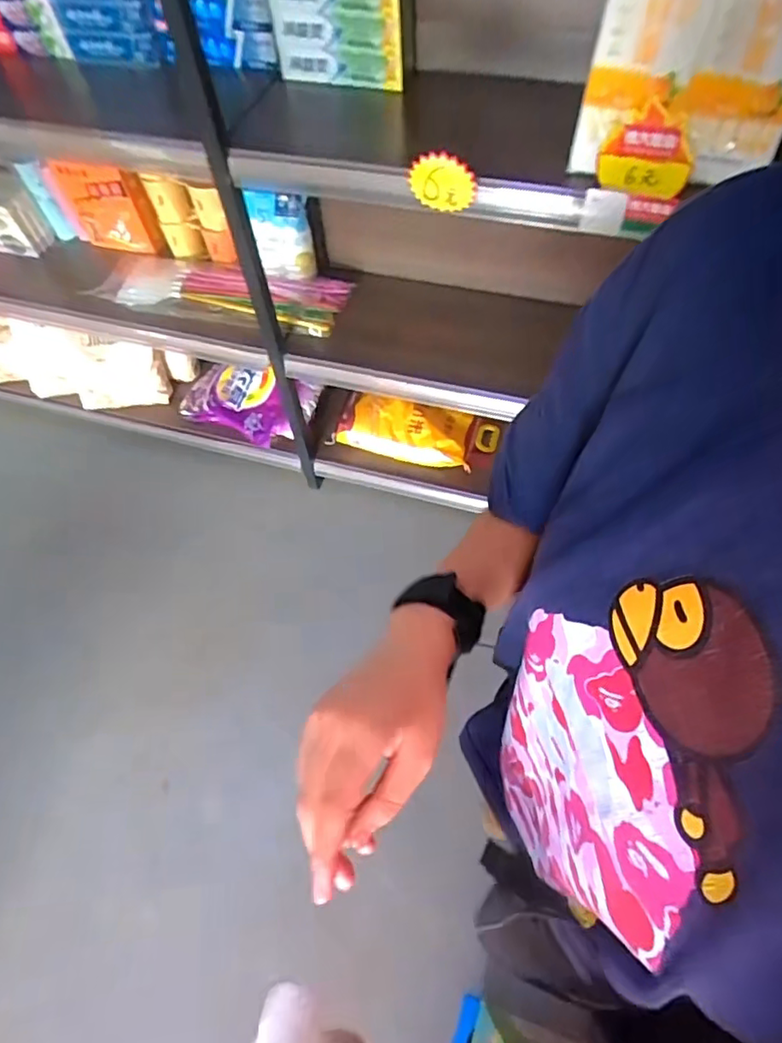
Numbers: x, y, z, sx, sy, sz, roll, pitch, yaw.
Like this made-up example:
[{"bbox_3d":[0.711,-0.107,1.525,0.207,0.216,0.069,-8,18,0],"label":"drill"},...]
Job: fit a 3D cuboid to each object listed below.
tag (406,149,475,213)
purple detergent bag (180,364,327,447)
[{"bbox_3d":[0.073,-0.481,0.831,0.096,0.084,0.010,16,62,9],"label":"tag"},{"bbox_3d":[-0.407,-0.333,1.582,0.381,0.135,0.198,9,60,8],"label":"purple detergent bag"}]

